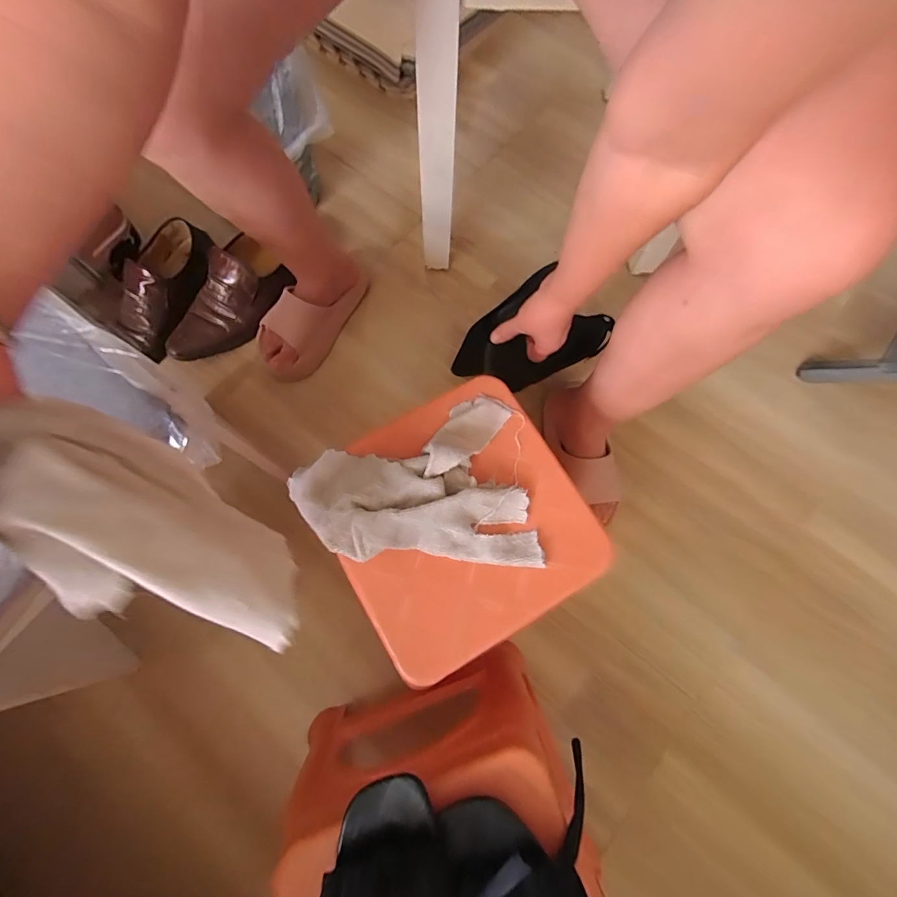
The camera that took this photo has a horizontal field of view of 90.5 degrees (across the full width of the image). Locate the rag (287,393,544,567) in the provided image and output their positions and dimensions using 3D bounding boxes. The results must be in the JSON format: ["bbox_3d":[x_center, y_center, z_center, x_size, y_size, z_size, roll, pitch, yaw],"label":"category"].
[{"bbox_3d":[-0.033,0.038,0.390,0.205,0.039,0.159,-11,74,-4],"label":"rag"}]

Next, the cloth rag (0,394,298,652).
[{"bbox_3d":[-0.171,0.054,0.231,0.155,0.137,0.113,23,75,5],"label":"cloth rag"}]

